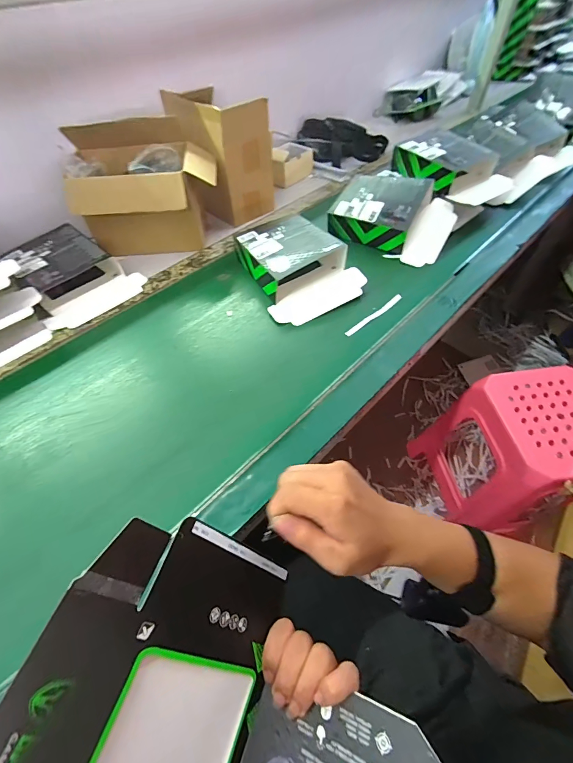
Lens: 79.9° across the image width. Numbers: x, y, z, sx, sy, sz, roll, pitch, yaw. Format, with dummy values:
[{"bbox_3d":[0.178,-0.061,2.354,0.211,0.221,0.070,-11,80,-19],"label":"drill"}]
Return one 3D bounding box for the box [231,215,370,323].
[{"bbox_3d":[0.024,-0.233,0.680,0.185,0.069,0.241,-25,59,-16],"label":"box"}]

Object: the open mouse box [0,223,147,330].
[{"bbox_3d":[-0.432,-0.227,0.687,0.258,0.058,0.186,39,64,24],"label":"open mouse box"}]

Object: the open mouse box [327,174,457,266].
[{"bbox_3d":[0.236,-0.375,0.757,0.246,0.078,0.181,25,59,17],"label":"open mouse box"}]

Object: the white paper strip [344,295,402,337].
[{"bbox_3d":[0.163,-0.122,0.625,0.143,0.004,0.014,-36,60,-21],"label":"white paper strip"}]

